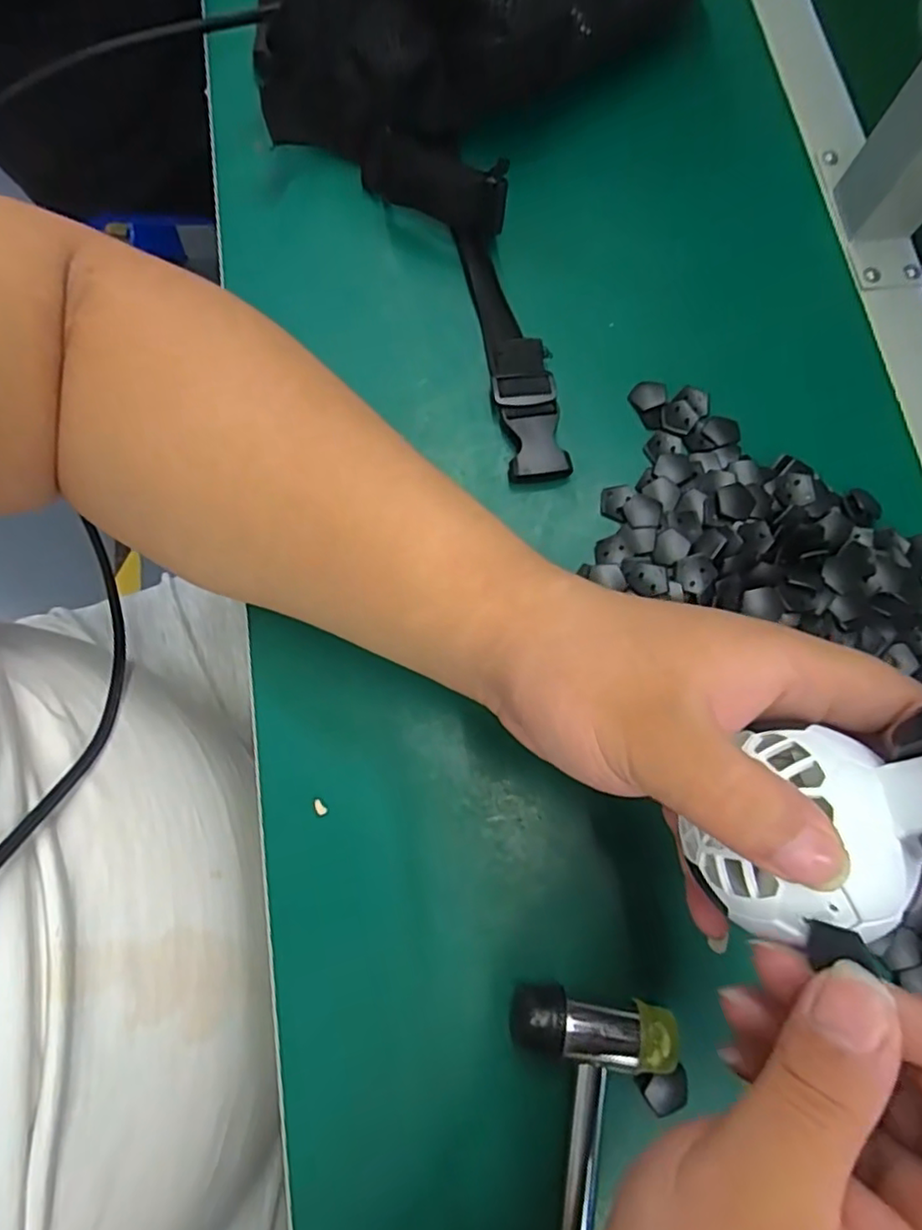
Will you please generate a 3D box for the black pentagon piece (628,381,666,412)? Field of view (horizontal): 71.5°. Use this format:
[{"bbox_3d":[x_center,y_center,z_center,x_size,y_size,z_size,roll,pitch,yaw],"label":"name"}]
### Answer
[{"bbox_3d":[0.098,-0.115,0.334,0.020,0.004,0.018,-43,79,-9],"label":"black pentagon piece"}]

